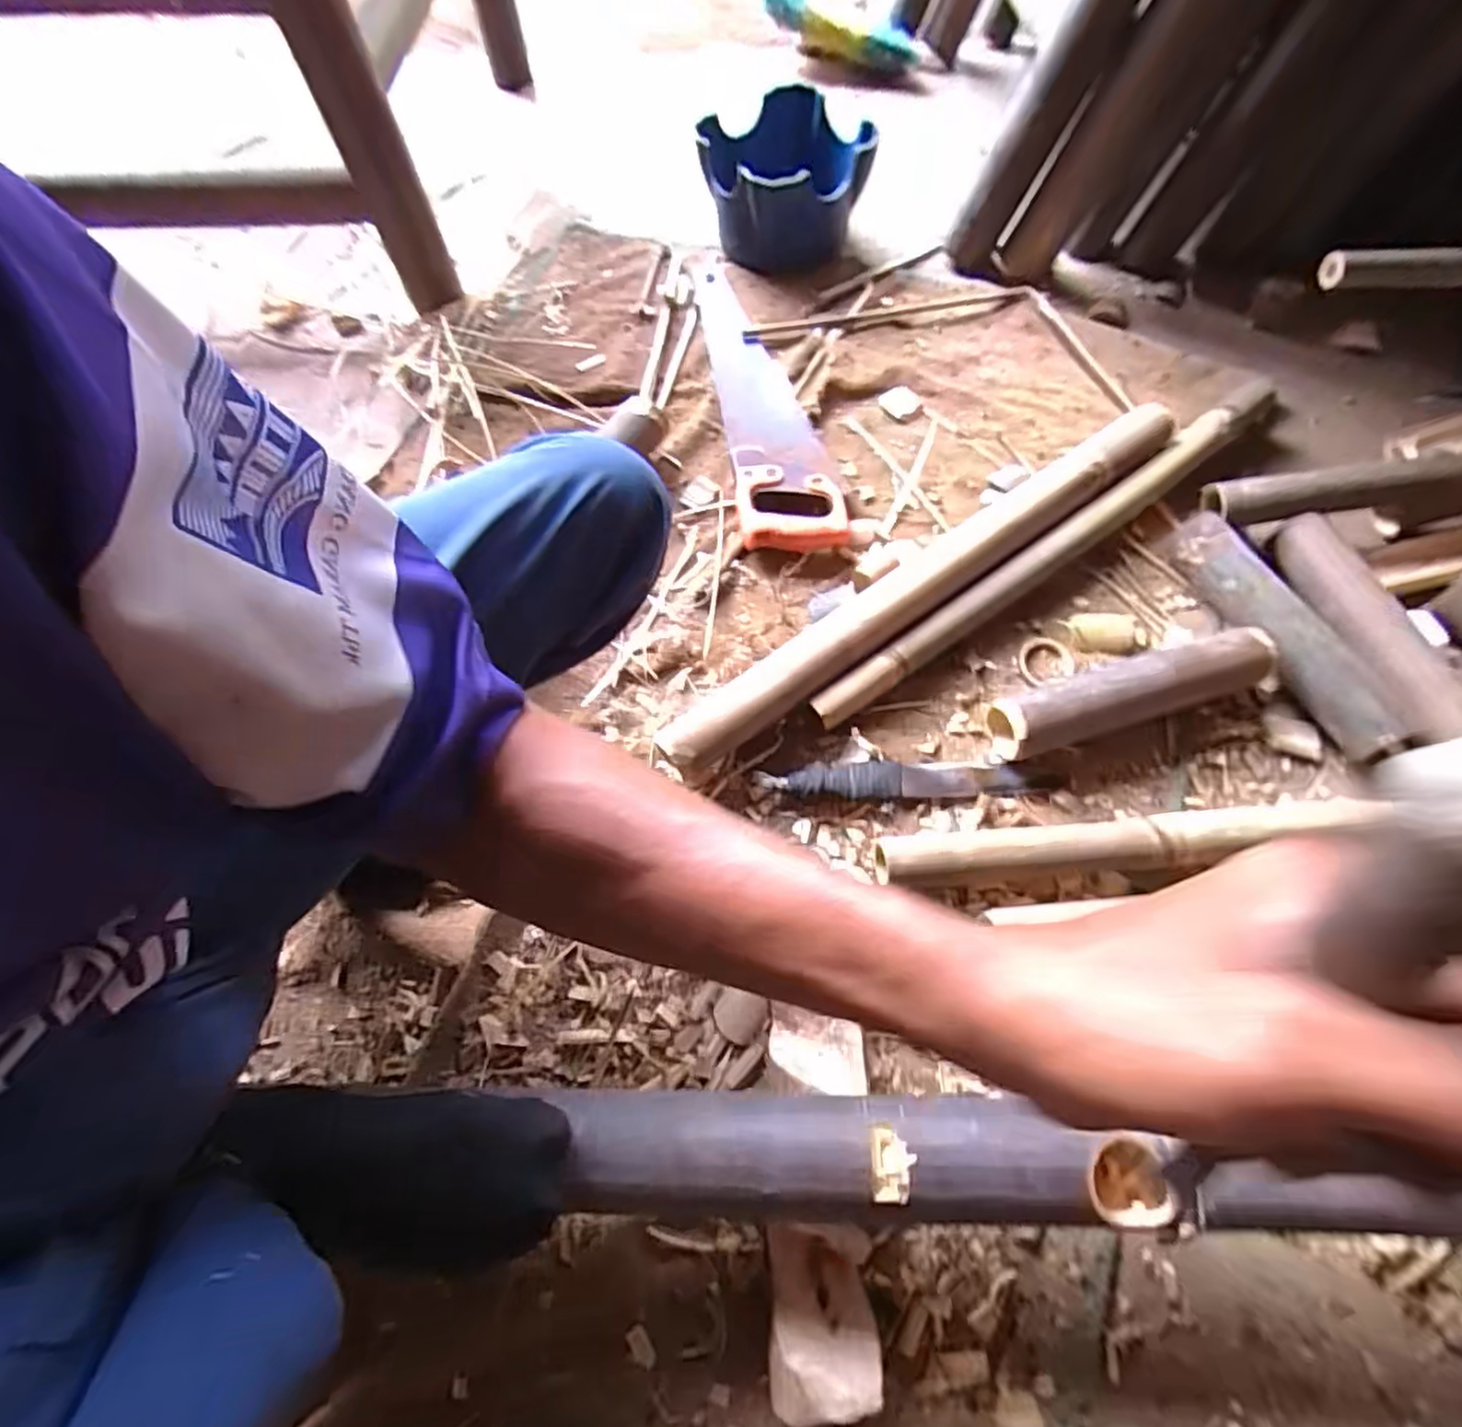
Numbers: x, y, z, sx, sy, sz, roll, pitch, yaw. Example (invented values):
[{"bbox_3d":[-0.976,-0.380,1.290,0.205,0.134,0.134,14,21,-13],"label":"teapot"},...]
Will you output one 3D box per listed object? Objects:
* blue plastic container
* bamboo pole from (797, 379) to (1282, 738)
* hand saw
[{"bbox_3d":[0.067,-0.700,0.905,0.199,0.154,0.176,-8,66,-1],"label":"blue plastic container"},{"bbox_3d":[0.340,-0.171,0.706,0.639,0.044,0.046,-36,69,-13],"label":"bamboo pole"},{"bbox_3d":[0.040,-0.394,0.823,0.115,0.030,0.496,-8,66,-1],"label":"hand saw"}]

